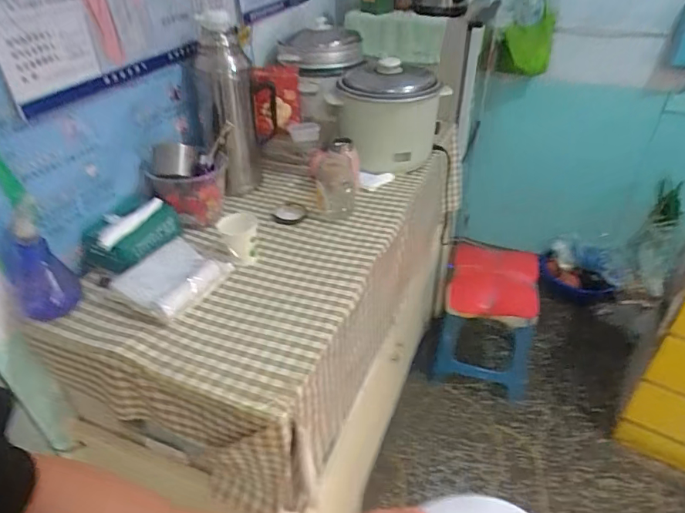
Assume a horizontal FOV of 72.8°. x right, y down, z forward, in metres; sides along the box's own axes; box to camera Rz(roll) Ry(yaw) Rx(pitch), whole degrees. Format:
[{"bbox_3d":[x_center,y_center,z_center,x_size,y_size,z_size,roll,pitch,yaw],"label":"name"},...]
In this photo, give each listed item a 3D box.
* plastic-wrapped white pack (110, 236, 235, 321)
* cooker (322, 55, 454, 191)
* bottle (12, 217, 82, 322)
[{"bbox_3d":[-0.300,0.034,0.842,0.146,0.043,0.170,18,40,25],"label":"plastic-wrapped white pack"},{"bbox_3d":[0.099,-0.360,1.191,0.219,0.249,0.264,-12,37,-14],"label":"cooker"},{"bbox_3d":[-0.497,0.029,0.767,0.059,0.159,0.078,5,37,8],"label":"bottle"}]

